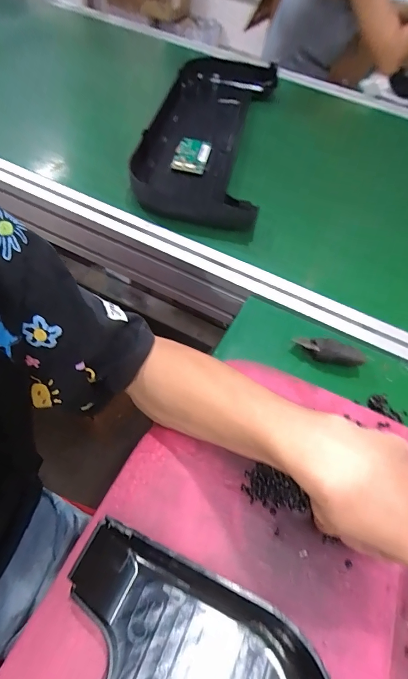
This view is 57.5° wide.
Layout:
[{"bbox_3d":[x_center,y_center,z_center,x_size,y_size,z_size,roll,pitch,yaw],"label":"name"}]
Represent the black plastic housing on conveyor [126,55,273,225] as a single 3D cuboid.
[{"bbox_3d":[0.015,-0.384,0.668,0.193,0.056,0.540,12,56,1],"label":"black plastic housing on conveyor"}]

